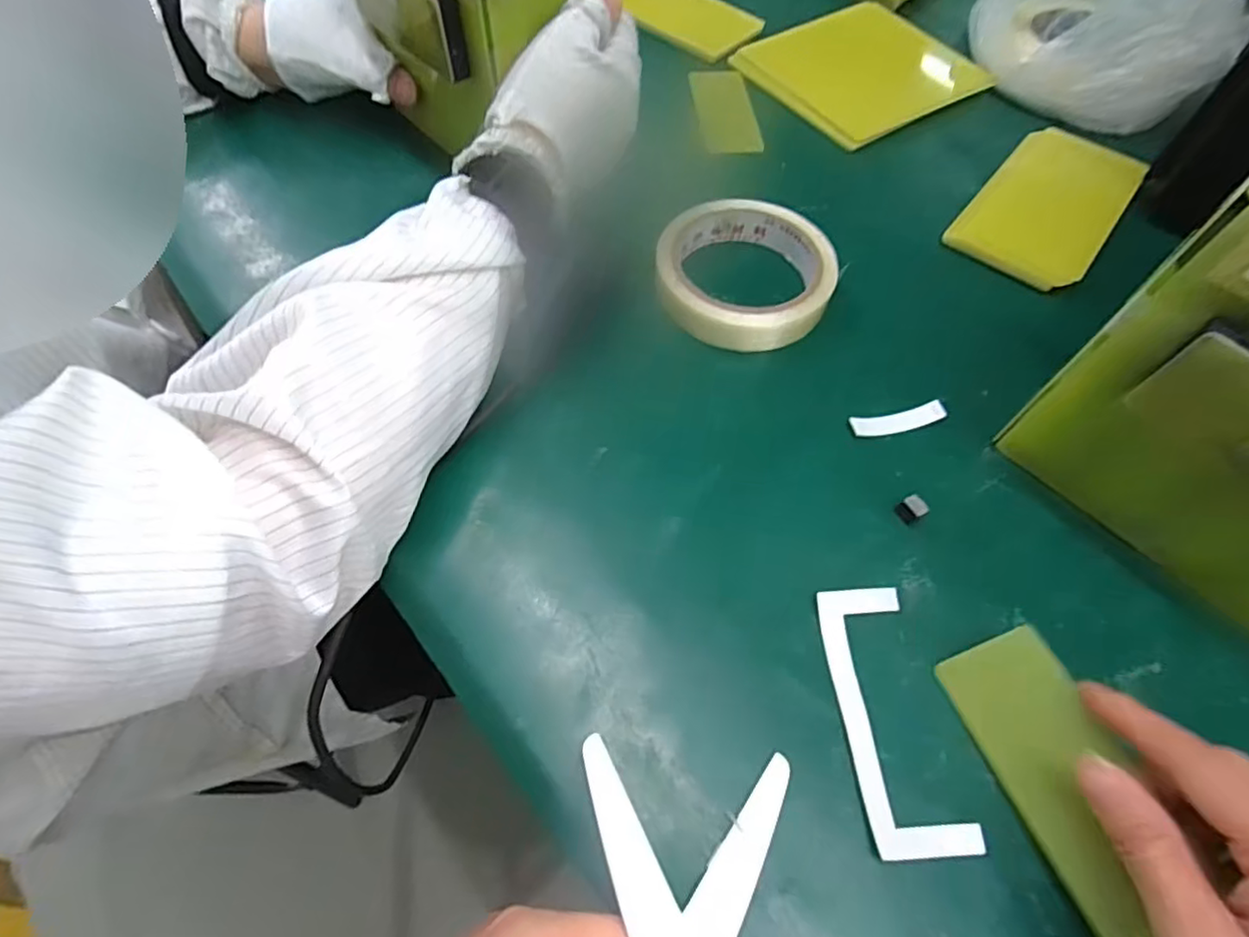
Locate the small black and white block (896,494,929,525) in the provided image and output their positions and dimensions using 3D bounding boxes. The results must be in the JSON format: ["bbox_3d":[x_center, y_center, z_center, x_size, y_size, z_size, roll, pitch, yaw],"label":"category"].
[{"bbox_3d":[0.132,0.019,0.287,0.008,0.011,0.010,-34,66,-19],"label":"small black and white block"}]

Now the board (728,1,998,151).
[{"bbox_3d":[0.178,-0.303,0.473,0.145,0.010,0.136,-28,65,-16],"label":"board"}]

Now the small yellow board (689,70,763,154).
[{"bbox_3d":[0.073,-0.258,0.450,0.040,0.005,0.095,-4,60,-3],"label":"small yellow board"}]

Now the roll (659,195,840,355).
[{"bbox_3d":[0.066,-0.108,0.349,0.096,0.025,0.095,1,60,-1],"label":"roll"}]

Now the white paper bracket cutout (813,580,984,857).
[{"bbox_3d":[0.104,0.094,0.244,0.037,0.006,0.098,-7,59,1],"label":"white paper bracket cutout"}]

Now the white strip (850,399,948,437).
[{"bbox_3d":[0.138,-0.024,0.314,0.049,0.005,0.012,-11,61,-8],"label":"white strip"}]

